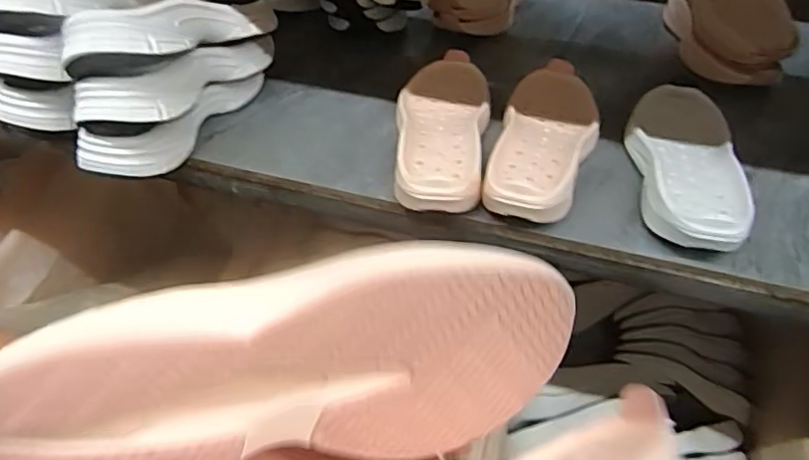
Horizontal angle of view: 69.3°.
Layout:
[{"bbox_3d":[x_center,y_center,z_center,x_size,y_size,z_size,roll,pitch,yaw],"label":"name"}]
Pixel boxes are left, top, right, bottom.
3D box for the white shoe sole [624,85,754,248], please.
[{"bbox_3d":[0.302,-0.080,0.621,0.114,0.044,0.288,10,43,4],"label":"white shoe sole"}]

